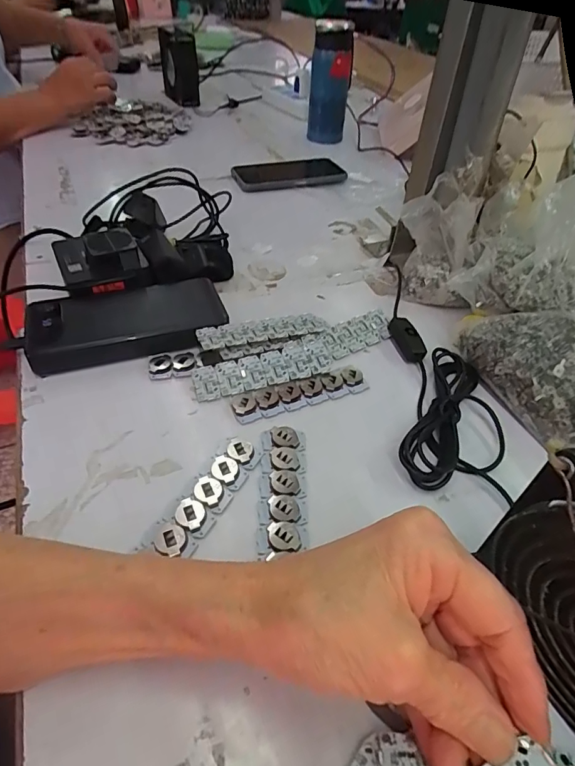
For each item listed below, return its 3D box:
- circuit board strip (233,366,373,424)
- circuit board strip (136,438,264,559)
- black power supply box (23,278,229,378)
[{"bbox_3d":[0.011,0.007,0.342,0.106,0.005,0.026,-16,48,-19],"label":"circuit board strip"},{"bbox_3d":[-0.048,0.067,0.276,0.028,0.006,0.090,22,47,18],"label":"circuit board strip"},{"bbox_3d":[-0.132,-0.049,0.375,0.150,0.028,0.073,-13,47,-16],"label":"black power supply box"}]

